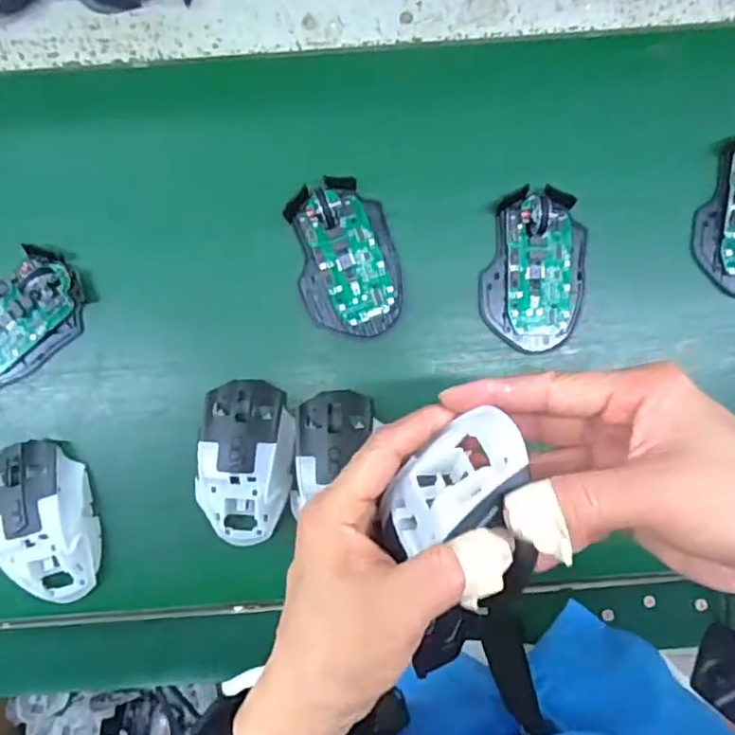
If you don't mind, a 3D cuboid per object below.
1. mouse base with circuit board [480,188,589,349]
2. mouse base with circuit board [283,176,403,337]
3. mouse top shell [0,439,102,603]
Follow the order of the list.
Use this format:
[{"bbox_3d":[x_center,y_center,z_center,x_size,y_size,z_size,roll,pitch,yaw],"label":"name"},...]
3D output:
[{"bbox_3d":[0.123,-0.070,0.456,0.073,0.025,0.113,9,91,0],"label":"mouse base with circuit board"},{"bbox_3d":[-0.015,-0.078,0.452,0.070,0.026,0.110,-12,91,0],"label":"mouse base with circuit board"},{"bbox_3d":[-0.231,0.110,0.448,0.069,0.037,0.116,-12,89,-1],"label":"mouse top shell"}]

